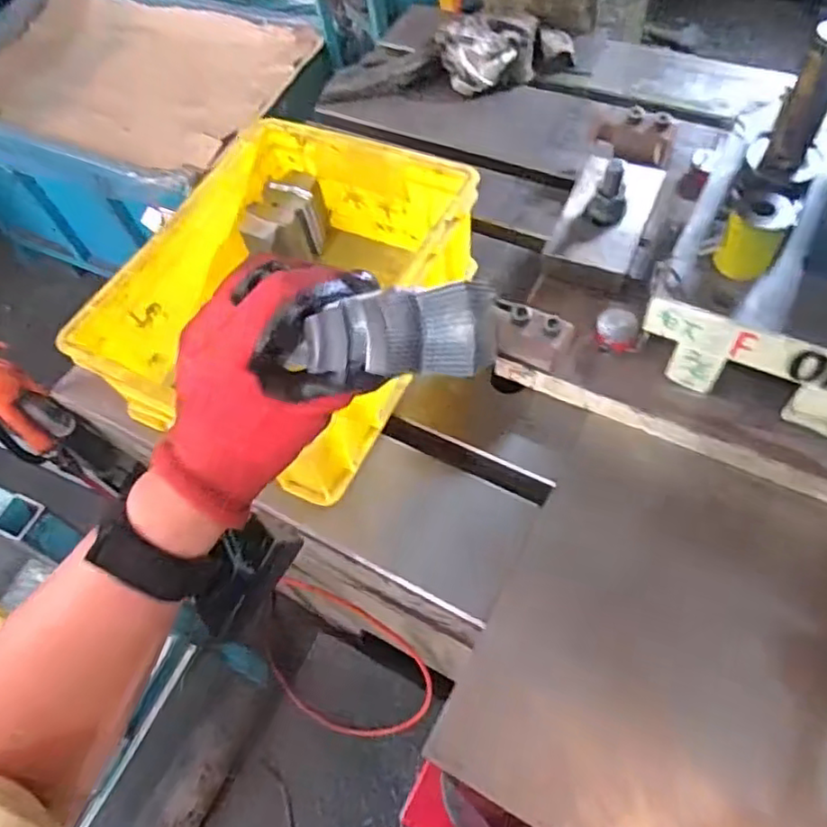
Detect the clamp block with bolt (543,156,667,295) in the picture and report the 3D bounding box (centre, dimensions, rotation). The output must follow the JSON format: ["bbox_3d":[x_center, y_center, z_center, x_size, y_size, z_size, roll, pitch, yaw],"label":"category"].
[{"bbox_3d":[0.192,-0.200,0.628,0.083,0.070,0.152,20,63,18],"label":"clamp block with bolt"}]

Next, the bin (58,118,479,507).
[{"bbox_3d":[-0.122,-0.120,0.620,0.274,0.123,0.336,19,63,17],"label":"bin"}]

